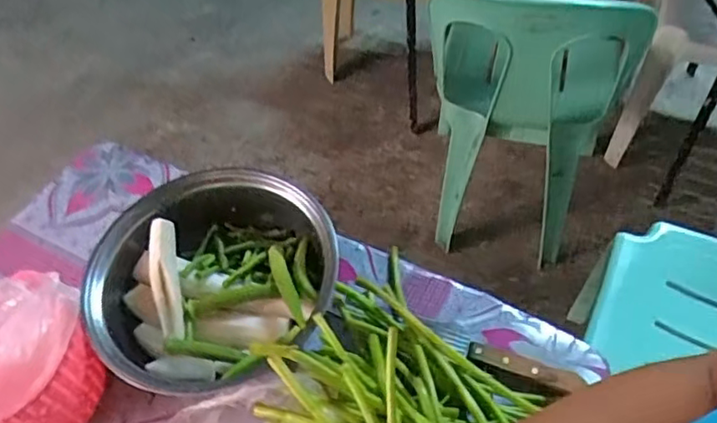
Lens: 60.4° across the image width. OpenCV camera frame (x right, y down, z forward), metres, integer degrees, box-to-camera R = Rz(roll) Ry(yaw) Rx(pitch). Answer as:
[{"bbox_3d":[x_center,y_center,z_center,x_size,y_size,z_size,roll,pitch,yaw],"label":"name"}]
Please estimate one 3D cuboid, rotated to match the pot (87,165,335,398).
[{"bbox_3d":[-0.160,0.075,0.702,0.264,0.098,0.248,-3,52,4],"label":"pot"}]

